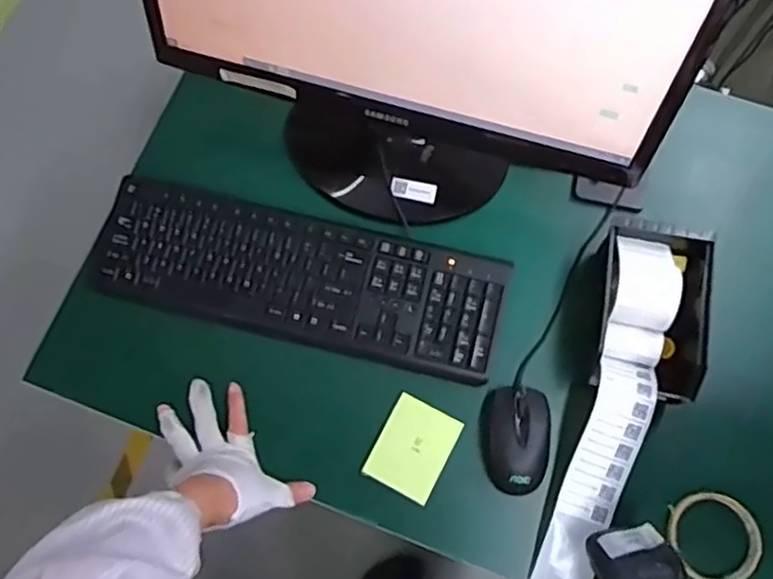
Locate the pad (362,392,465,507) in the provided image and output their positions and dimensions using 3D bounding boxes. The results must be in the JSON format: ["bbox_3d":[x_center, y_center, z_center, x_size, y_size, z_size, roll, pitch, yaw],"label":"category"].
[{"bbox_3d":[0.028,0.164,0.693,0.073,0.005,0.092,27,77,8],"label":"pad"}]

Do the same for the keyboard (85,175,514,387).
[{"bbox_3d":[-0.096,-0.013,0.732,0.443,0.023,0.136,13,77,3],"label":"keyboard"}]

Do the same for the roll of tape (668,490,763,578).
[{"bbox_3d":[0.325,0.246,0.665,0.086,0.015,0.088,0,75,1],"label":"roll of tape"}]

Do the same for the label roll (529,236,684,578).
[{"bbox_3d":[0.223,0.133,0.672,0.072,0.064,0.375,16,76,5],"label":"label roll"}]

